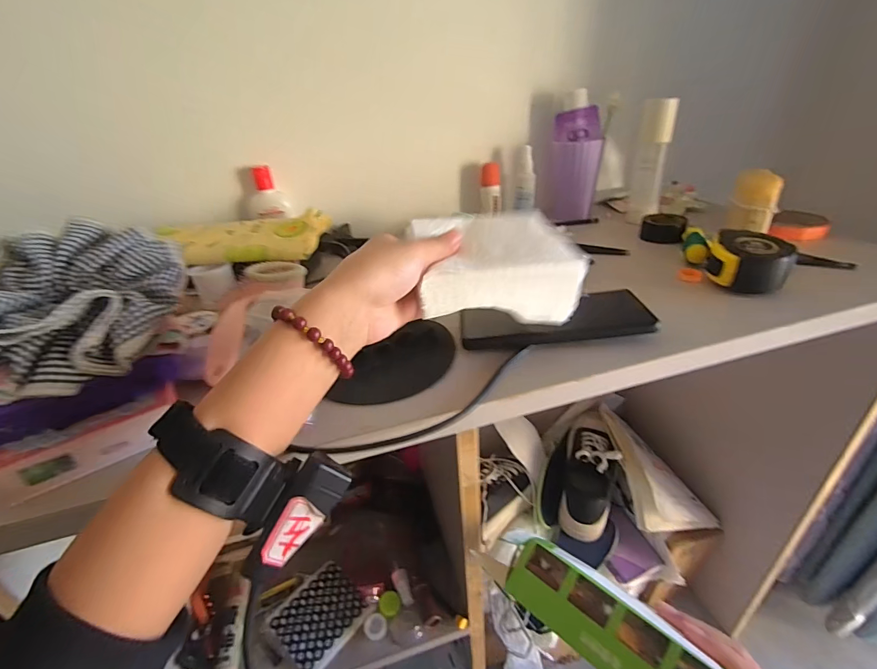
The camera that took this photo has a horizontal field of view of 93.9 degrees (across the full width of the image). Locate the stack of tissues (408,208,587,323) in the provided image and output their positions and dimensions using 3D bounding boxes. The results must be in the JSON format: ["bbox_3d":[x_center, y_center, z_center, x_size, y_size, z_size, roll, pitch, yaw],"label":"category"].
[{"bbox_3d":[0.041,-0.055,0.330,0.116,0.056,0.104,-8,31,-5],"label":"stack of tissues"}]

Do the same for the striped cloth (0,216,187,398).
[{"bbox_3d":[-0.258,-0.028,0.289,0.135,0.056,0.134,-1,31,5],"label":"striped cloth"}]

